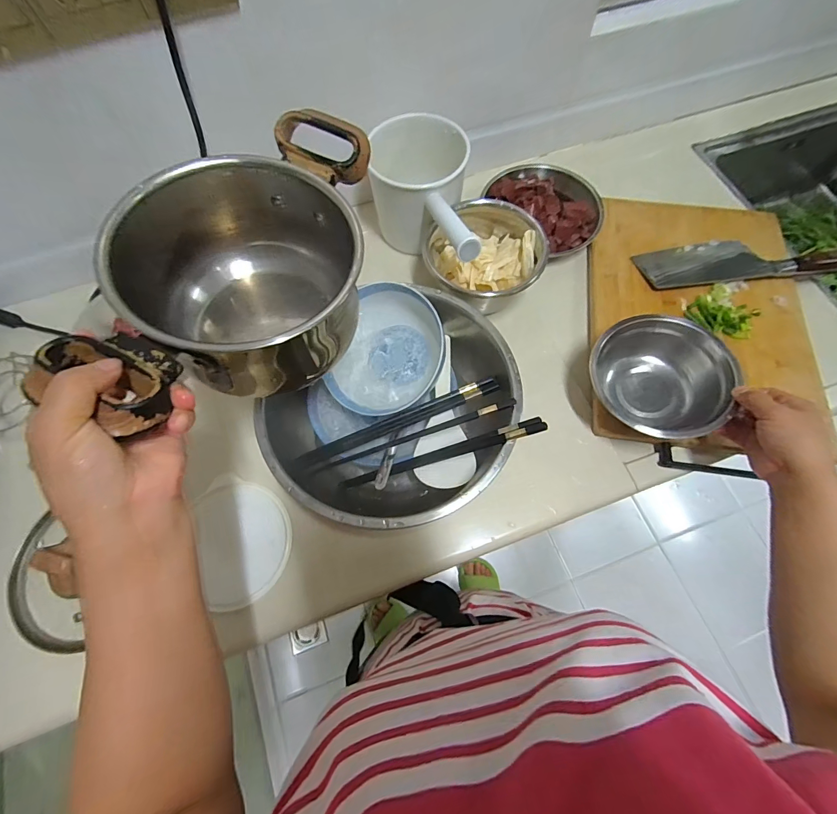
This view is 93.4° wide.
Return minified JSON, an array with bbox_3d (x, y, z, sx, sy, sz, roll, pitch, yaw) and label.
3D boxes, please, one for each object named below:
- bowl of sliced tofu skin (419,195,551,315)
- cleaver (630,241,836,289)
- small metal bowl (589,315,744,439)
[{"bbox_3d":[0.094,-0.209,0.553,0.157,0.094,0.149,0,69,1],"label":"bowl of sliced tofu skin"},{"bbox_3d":[0.485,-0.215,0.563,0.325,0.029,0.080,-2,69,0],"label":"cleaver"},{"bbox_3d":[0.273,-0.032,0.458,0.125,0.068,0.137,0,69,1],"label":"small metal bowl"}]

